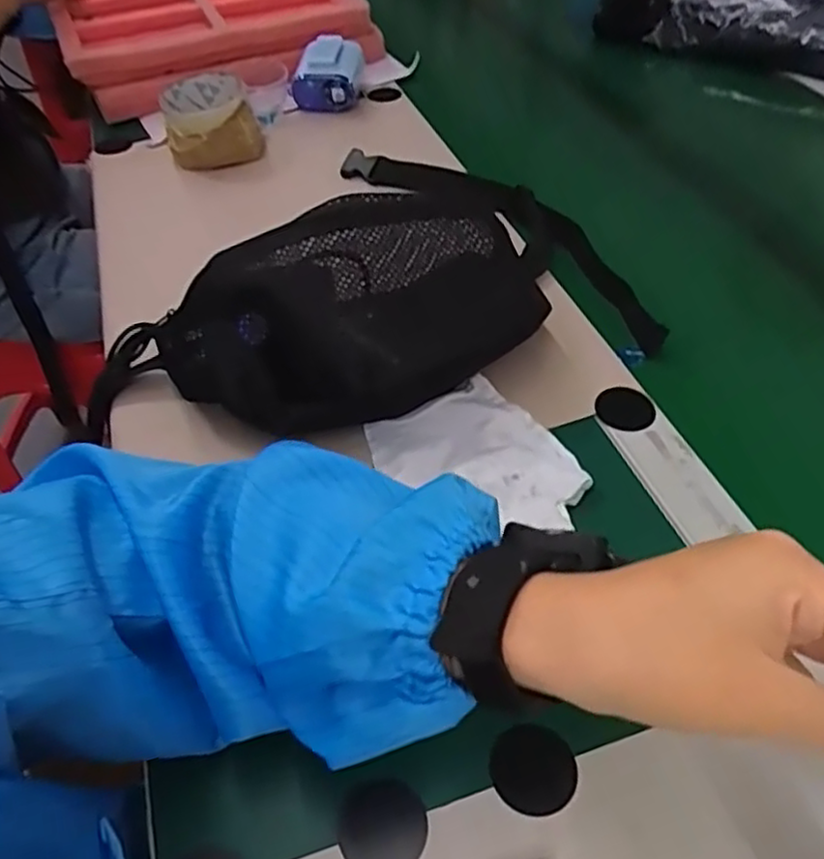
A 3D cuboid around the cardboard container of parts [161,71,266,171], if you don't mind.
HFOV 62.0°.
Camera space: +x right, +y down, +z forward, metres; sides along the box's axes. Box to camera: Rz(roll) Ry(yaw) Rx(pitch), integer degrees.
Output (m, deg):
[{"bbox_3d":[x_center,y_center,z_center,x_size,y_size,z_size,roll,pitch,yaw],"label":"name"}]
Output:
[{"bbox_3d":[-0.205,-0.314,0.700,0.088,0.067,0.083,-15,49,-9],"label":"cardboard container of parts"}]

